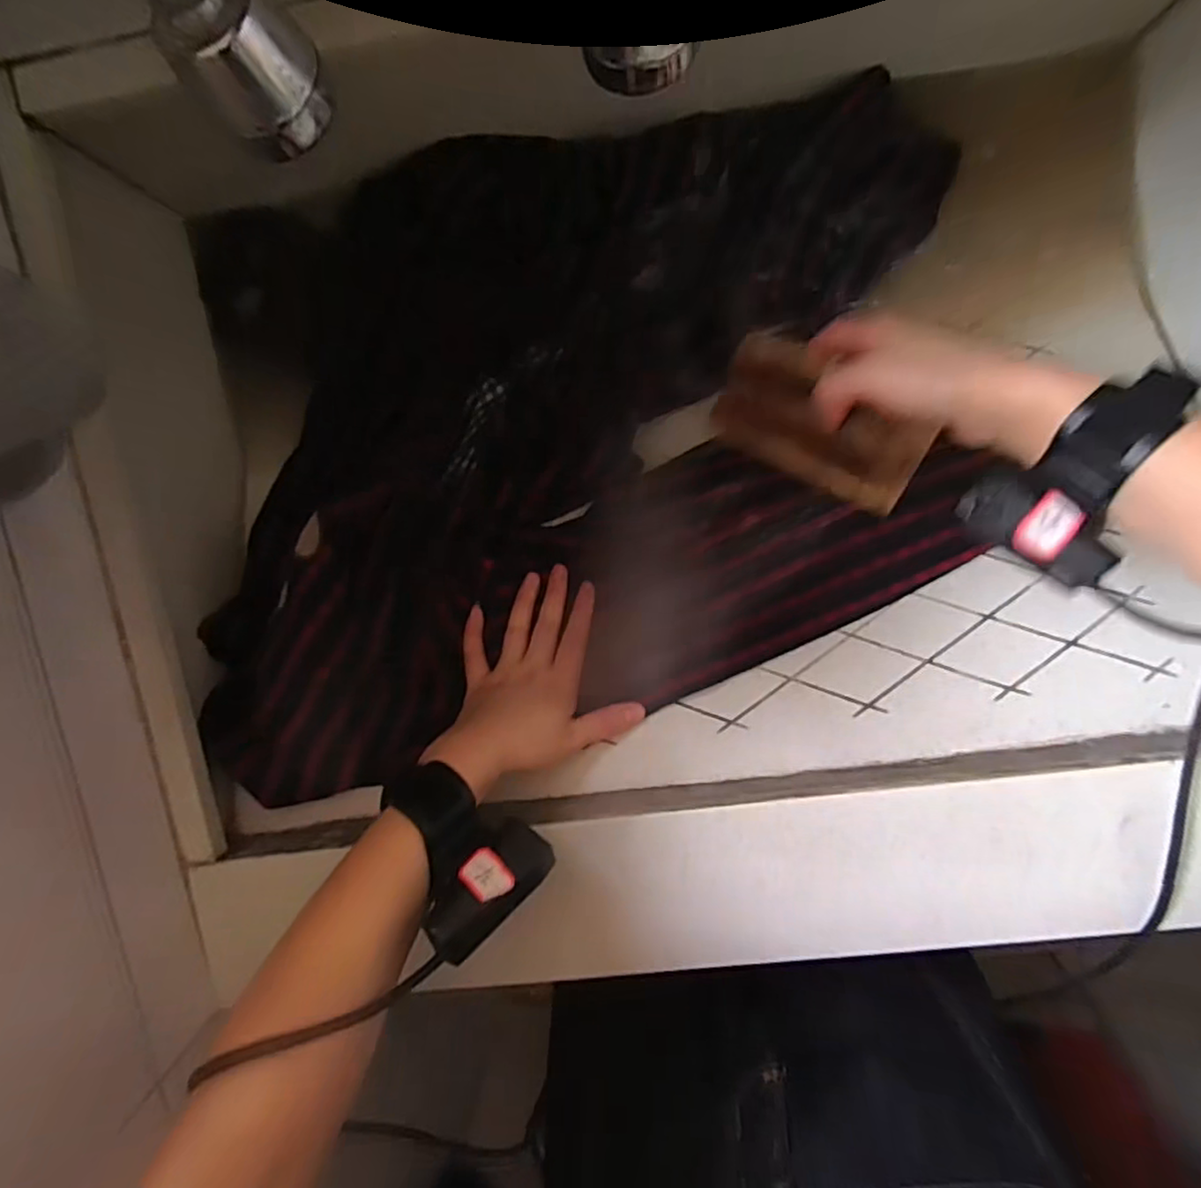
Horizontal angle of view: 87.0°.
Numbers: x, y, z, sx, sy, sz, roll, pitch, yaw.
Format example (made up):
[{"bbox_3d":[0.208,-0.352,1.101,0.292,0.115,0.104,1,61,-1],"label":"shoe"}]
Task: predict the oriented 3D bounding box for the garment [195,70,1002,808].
[{"bbox_3d":[-0.021,-0.111,0.436,0.537,0.140,0.404,-9,98,5],"label":"garment"}]

